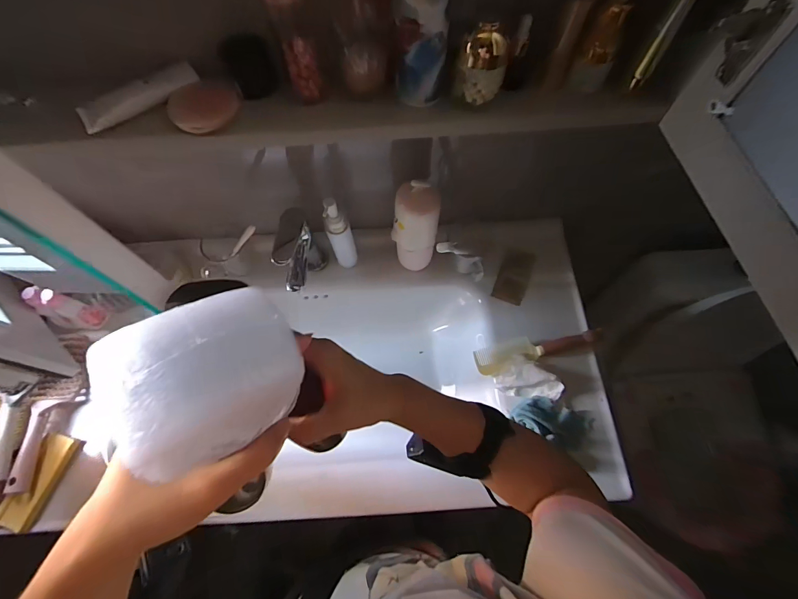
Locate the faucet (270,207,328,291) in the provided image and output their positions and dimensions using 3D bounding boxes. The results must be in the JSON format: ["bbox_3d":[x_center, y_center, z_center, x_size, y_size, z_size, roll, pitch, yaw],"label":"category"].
[{"bbox_3d":[-0.171,-0.061,0.652,0.045,0.186,0.129,6,66,4],"label":"faucet"}]

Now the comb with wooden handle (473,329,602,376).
[{"bbox_3d":[0.242,0.078,0.632,0.222,0.026,0.044,-15,66,-5],"label":"comb with wooden handle"}]

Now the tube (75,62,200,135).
[{"bbox_3d":[-0.273,-0.214,0.387,0.124,0.019,0.028,-36,70,-14],"label":"tube"}]

